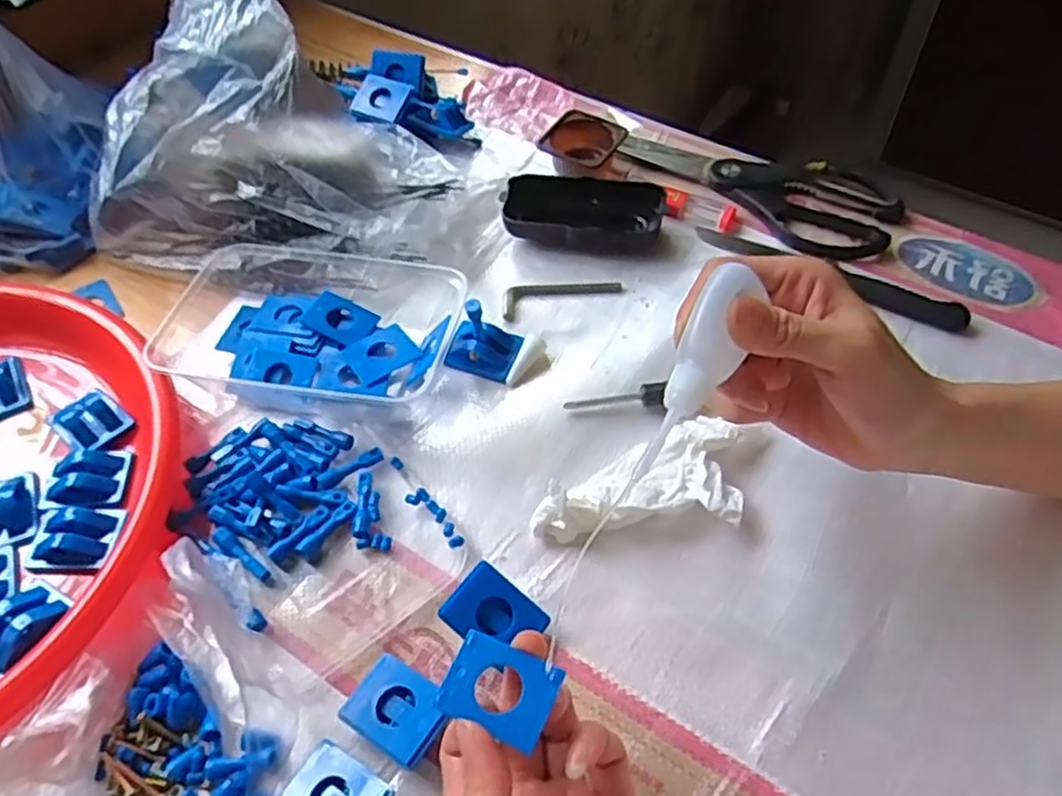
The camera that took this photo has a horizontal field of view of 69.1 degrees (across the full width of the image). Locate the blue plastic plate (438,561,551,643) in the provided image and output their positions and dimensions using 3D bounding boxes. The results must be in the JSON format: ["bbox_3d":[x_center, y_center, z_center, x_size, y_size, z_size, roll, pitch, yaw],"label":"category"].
[{"bbox_3d":[-0.016,0.102,0.365,0.044,0.007,0.036,39,67,1],"label":"blue plastic plate"}]

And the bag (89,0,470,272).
[{"bbox_3d":[-0.164,-0.177,0.506,0.248,0.133,0.139,-1,53,0],"label":"bag"}]

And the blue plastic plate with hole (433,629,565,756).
[{"bbox_3d":[-0.012,0.106,0.283,0.039,0.005,0.030,19,56,15],"label":"blue plastic plate with hole"}]

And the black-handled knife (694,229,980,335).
[{"bbox_3d":[0.194,-0.083,0.504,0.179,0.007,0.022,23,57,18],"label":"black-handled knife"}]

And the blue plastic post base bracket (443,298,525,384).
[{"bbox_3d":[-0.028,-0.039,0.457,0.039,0.044,0.032,17,55,14],"label":"blue plastic post base bracket"}]

